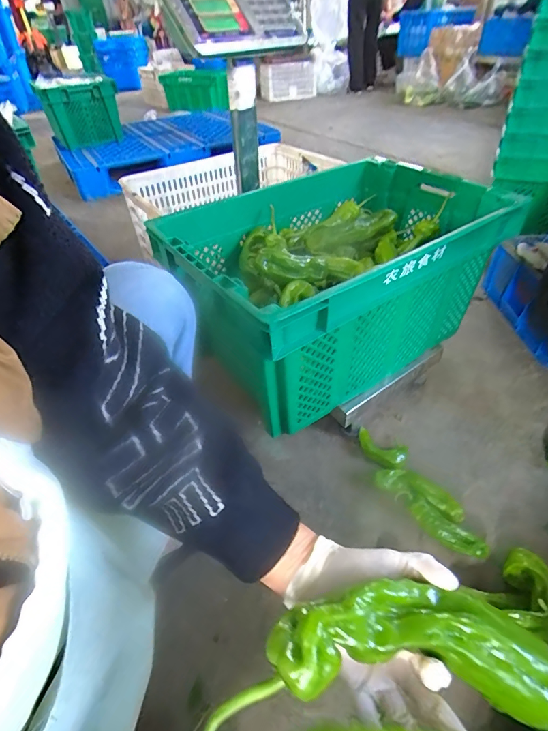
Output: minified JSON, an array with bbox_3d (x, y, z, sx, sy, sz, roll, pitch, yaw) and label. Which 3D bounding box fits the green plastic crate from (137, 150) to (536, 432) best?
[{"bbox_3d":[0.121,-0.180,0.811,0.605,0.288,0.426,-27,46,-23],"label":"green plastic crate"}]

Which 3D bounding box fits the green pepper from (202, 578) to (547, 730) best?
[{"bbox_3d":[0.075,0.198,0.270,0.231,0.038,0.084,1,42,-3],"label":"green pepper"}]

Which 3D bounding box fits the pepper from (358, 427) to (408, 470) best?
[{"bbox_3d":[0.211,0.171,0.785,0.102,0.033,0.059,16,46,22],"label":"pepper"}]

